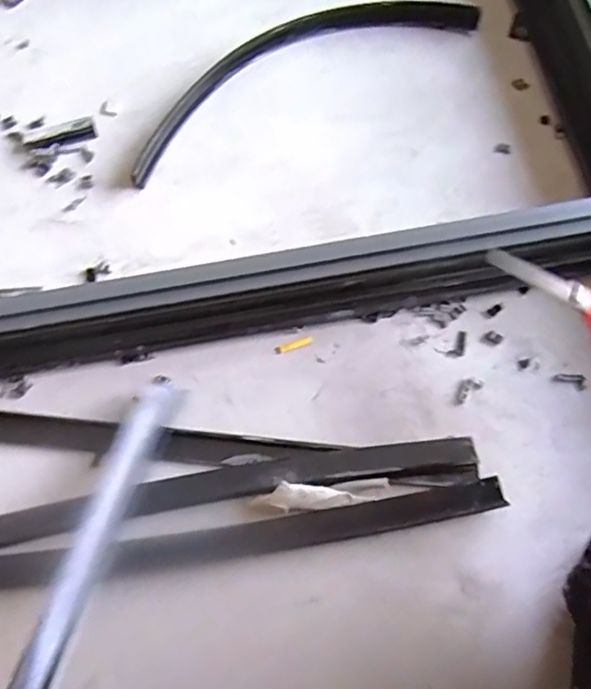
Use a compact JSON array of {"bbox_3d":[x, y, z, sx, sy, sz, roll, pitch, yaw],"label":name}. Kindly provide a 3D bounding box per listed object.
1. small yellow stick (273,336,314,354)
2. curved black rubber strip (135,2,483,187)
[{"bbox_3d":[-0.002,0.000,0.630,0.043,0.005,0.008,-20,71,-6],"label":"small yellow stick"},{"bbox_3d":[-0.007,-0.356,0.745,0.479,0.023,0.127,-28,72,-8],"label":"curved black rubber strip"}]

